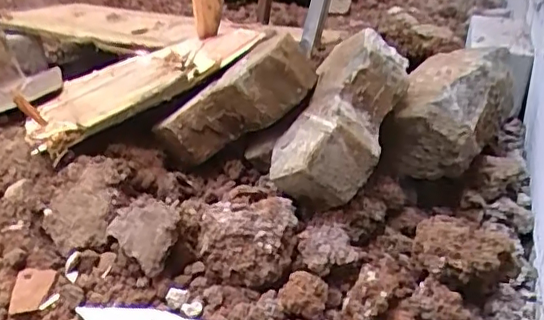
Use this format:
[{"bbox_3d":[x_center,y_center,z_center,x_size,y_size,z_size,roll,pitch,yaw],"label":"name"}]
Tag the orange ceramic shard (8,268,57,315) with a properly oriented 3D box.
[{"bbox_3d":[-0.232,0.125,0.571,0.037,0.007,0.051,-4,38,1],"label":"orange ceramic shard"}]

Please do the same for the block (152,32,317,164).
[{"bbox_3d":[-0.046,-0.063,0.674,0.194,0.070,0.091,-31,18,22],"label":"block"}]

